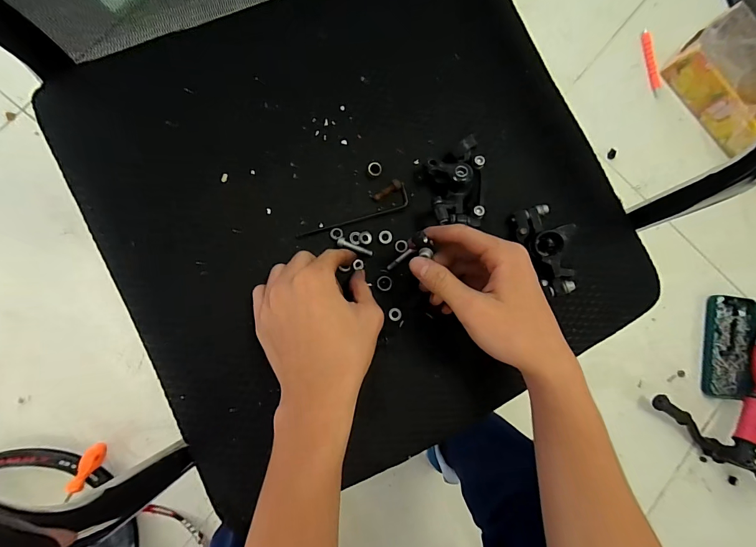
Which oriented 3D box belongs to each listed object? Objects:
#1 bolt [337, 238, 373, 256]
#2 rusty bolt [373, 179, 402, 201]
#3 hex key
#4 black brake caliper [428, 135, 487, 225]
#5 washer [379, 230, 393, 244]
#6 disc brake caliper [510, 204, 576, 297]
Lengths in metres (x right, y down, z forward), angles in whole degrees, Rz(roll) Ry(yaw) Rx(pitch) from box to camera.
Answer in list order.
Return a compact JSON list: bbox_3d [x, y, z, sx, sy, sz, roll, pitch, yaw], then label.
[{"bbox_3d":[-0.021,-0.023,0.329,0.034,0.008,0.008,23,83,-4],"label":"bolt"},{"bbox_3d":[0.009,-0.078,0.338,0.029,0.008,0.009,-32,89,-8],"label":"rusty bolt"},{"bbox_3d":[-0.022,-0.055,0.336,0.109,0.005,0.019,-22,88,-8],"label":"hex key"},{"bbox_3d":[0.069,-0.081,0.330,0.054,0.036,0.083,2,85,-7],"label":"black brake caliper"},{"bbox_3d":[0.007,-0.034,0.335,0.012,0.004,0.012,1,85,-6],"label":"washer"},{"bbox_3d":[0.154,-0.021,0.331,0.041,0.037,0.086,-31,90,-9],"label":"disc brake caliper"}]

